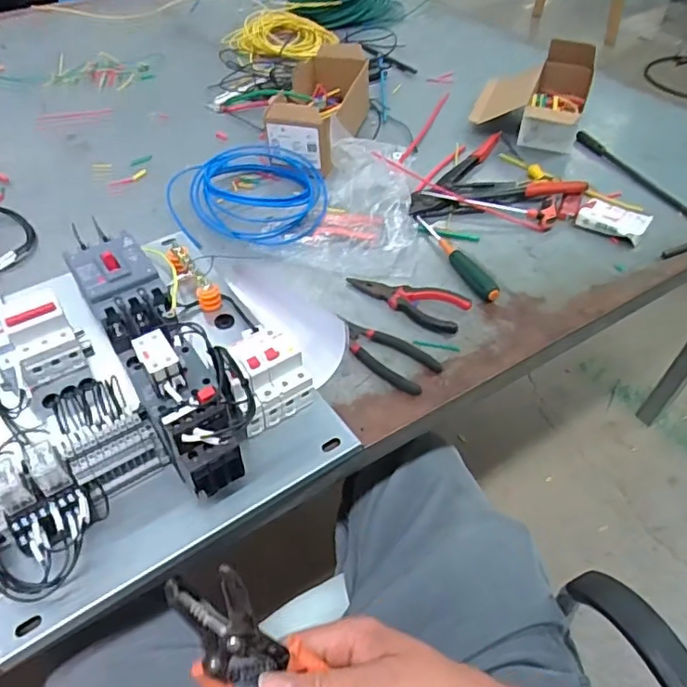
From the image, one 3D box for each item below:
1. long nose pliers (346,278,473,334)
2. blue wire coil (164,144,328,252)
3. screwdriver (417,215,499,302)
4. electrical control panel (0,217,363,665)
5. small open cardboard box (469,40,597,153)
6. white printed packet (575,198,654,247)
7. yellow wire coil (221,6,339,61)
[{"bbox_3d":[0.071,-0.055,0.668,0.148,0.020,0.053,25,53,21],"label":"long nose pliers"},{"bbox_3d":[-0.136,-0.215,0.797,0.208,0.048,0.210,0,48,0],"label":"blue wire coil"},{"bbox_3d":[0.143,-0.111,0.720,0.022,0.023,0.170,-18,50,-15],"label":"screwdriver"},{"bbox_3d":[-0.230,0.010,0.548,0.323,0.116,0.395,-27,53,-22],"label":"electrical control panel"},{"bbox_3d":[0.317,-0.420,0.944,0.170,0.093,0.197,18,51,16],"label":"small open cardboard box"},{"bbox_3d":[0.362,-0.166,0.762,0.084,0.032,0.050,33,56,27],"label":"white printed packet"},{"bbox_3d":[-0.130,-0.647,1.183,0.198,0.035,0.218,21,51,18],"label":"yellow wire coil"}]

